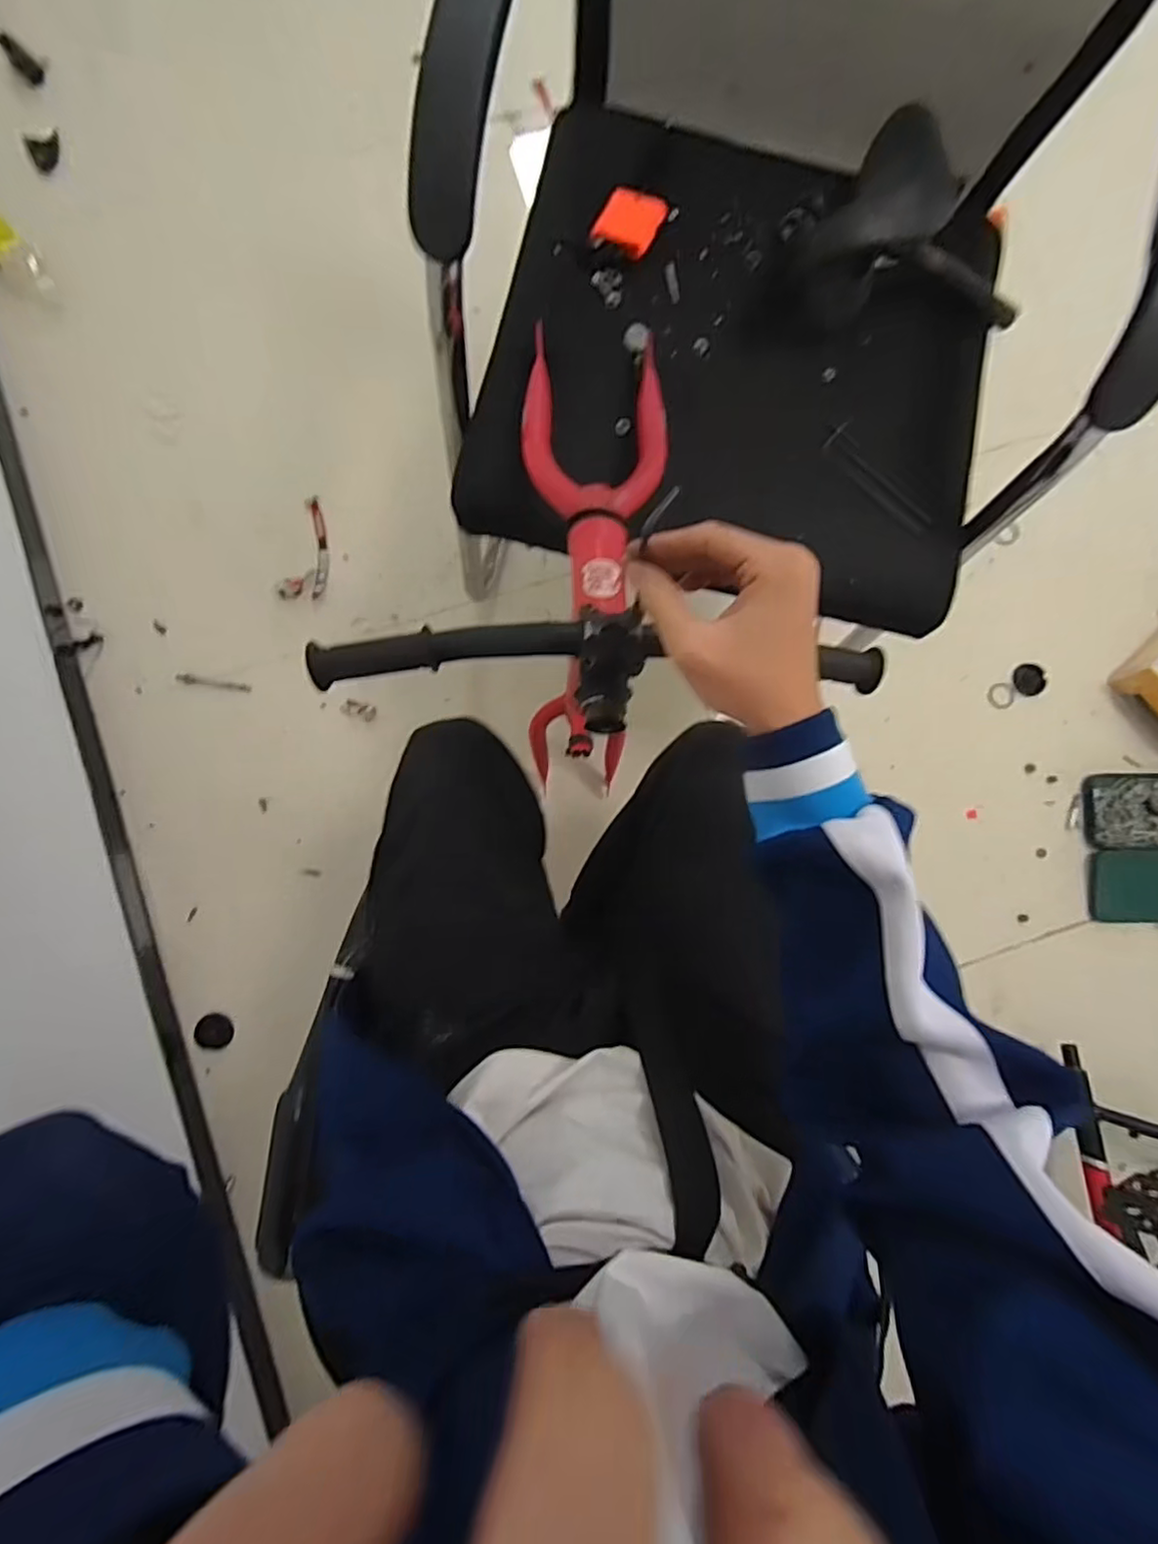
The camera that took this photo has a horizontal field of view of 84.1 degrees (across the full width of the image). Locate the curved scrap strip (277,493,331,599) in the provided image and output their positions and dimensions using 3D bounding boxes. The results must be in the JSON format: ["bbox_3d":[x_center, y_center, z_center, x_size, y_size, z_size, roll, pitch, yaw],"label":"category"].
[{"bbox_3d":[-0.426,-0.352,1.028,0.063,0.021,0.166,17,85,-2],"label":"curved scrap strip"}]

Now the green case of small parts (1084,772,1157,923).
[{"bbox_3d":[0.969,0.125,1.056,0.262,0.025,0.245,-3,86,-4],"label":"green case of small parts"}]

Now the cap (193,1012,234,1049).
[{"bbox_3d":[-0.548,0.390,0.966,0.051,0.020,0.045,6,88,-1],"label":"cap"}]

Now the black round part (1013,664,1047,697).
[{"bbox_3d":[0.756,-0.155,1.078,0.055,0.012,0.054,0,86,-4],"label":"black round part"}]

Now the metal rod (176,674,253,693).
[{"bbox_3d":[-0.574,-0.139,1.009,0.118,0.005,0.014,9,85,-3],"label":"metal rod"}]

